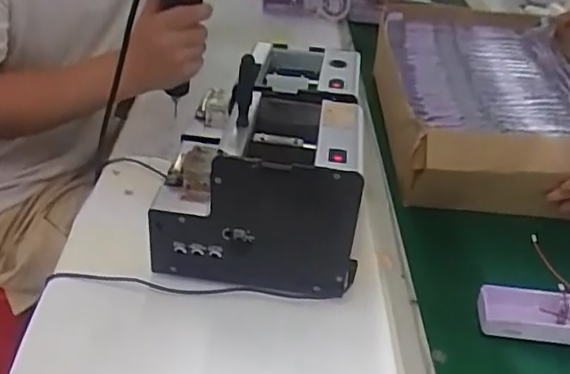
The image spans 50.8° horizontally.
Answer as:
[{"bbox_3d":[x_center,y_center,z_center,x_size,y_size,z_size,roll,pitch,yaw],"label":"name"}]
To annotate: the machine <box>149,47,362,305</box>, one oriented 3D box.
[{"bbox_3d":[-0.022,-0.045,0.664,0.184,0.155,0.312,7,36,-2],"label":"machine"}]

